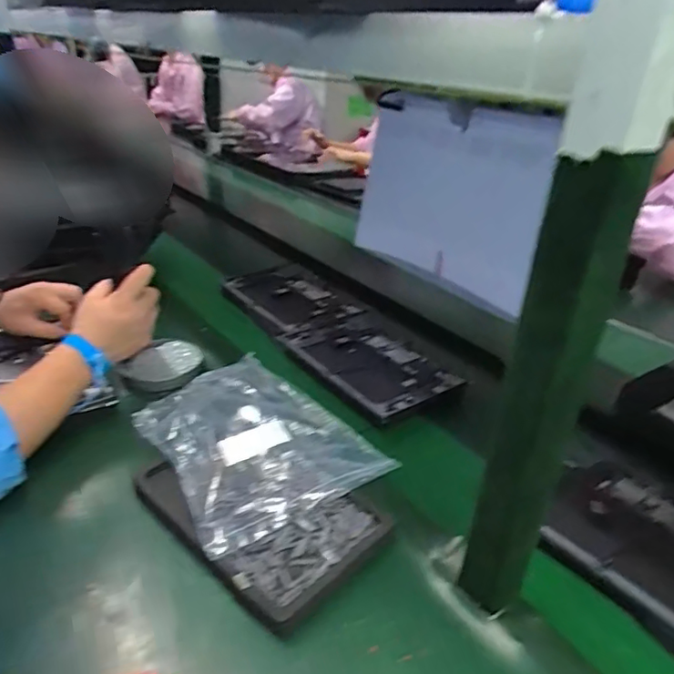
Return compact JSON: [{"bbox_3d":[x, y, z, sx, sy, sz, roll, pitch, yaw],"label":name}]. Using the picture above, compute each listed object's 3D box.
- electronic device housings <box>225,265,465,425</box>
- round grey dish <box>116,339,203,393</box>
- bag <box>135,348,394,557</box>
[{"bbox_3d":[-0.016,-0.019,0.904,0.169,0.022,0.472,-15,33,-31],"label":"electronic device housings"},{"bbox_3d":[-0.241,0.040,0.792,0.099,0.023,0.117,5,28,1],"label":"round grey dish"},{"bbox_3d":[-0.099,0.105,0.656,0.217,0.036,0.276,-15,33,-32],"label":"bag"}]

